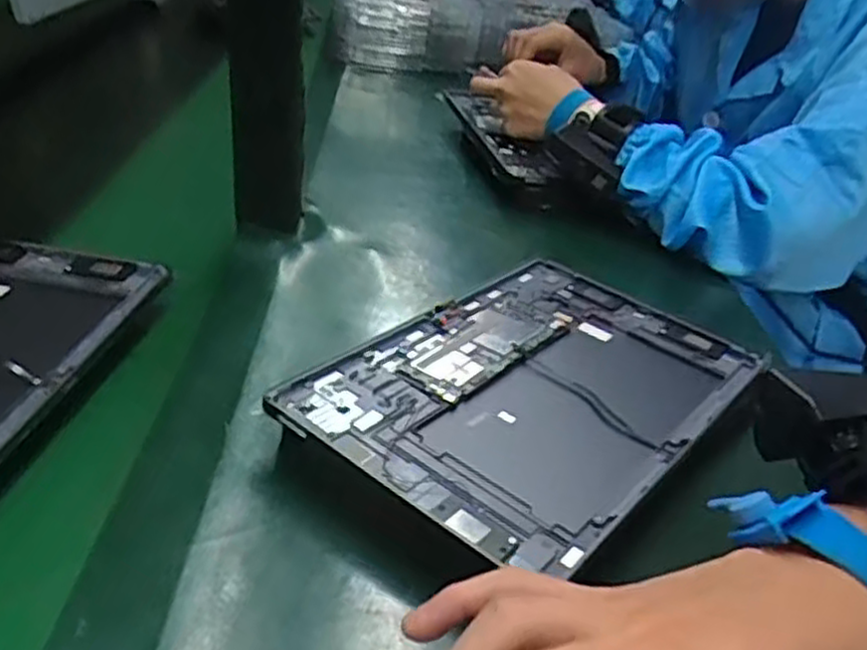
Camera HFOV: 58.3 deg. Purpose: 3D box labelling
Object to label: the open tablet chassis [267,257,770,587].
[{"bbox_3d":[0.053,0.037,0.424,0.169,0.025,0.235,27,37,28],"label":"open tablet chassis"}]

